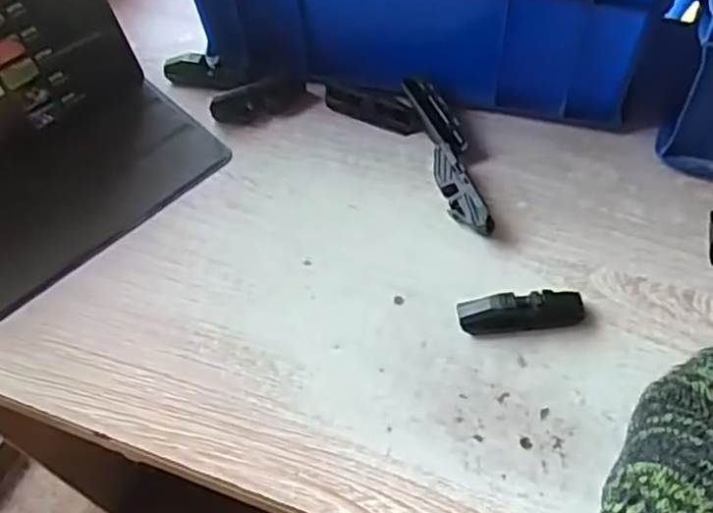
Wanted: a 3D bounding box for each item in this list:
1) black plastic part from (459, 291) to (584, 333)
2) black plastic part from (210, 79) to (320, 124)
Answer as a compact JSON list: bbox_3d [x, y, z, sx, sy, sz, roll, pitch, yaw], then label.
[{"bbox_3d":[0.099,0.032,0.409,0.073,0.021,0.018,-3,56,2],"label":"black plastic part"},{"bbox_3d":[-0.070,-0.118,0.523,0.077,0.021,0.016,-16,57,-7],"label":"black plastic part"}]

